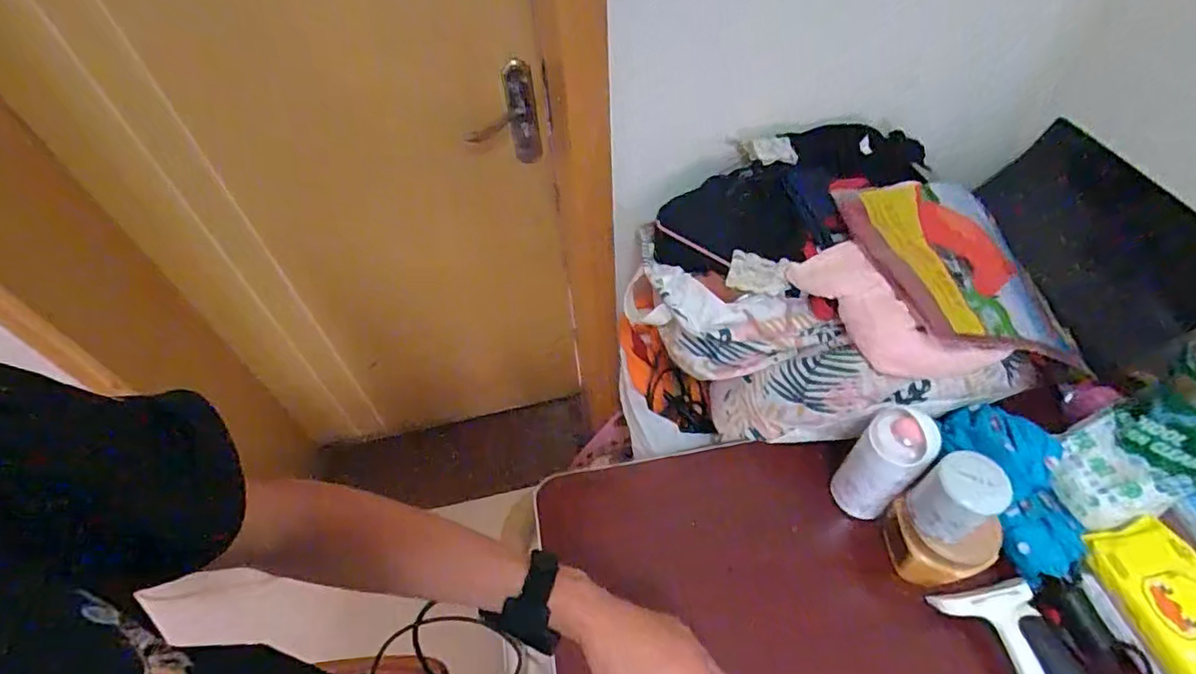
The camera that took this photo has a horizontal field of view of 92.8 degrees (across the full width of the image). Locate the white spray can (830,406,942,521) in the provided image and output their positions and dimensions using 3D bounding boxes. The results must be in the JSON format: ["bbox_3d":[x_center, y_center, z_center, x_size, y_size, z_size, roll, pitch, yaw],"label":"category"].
[{"bbox_3d":[0.331,0.151,0.667,0.062,0.176,0.068,-38,59,-23],"label":"white spray can"}]

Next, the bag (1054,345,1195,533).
[{"bbox_3d":[0.632,0.122,0.656,0.210,0.070,0.127,-34,43,23],"label":"bag"}]

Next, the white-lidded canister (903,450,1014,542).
[{"bbox_3d":[0.367,0.163,0.582,0.062,0.089,0.063,-2,52,2],"label":"white-lidded canister"}]

